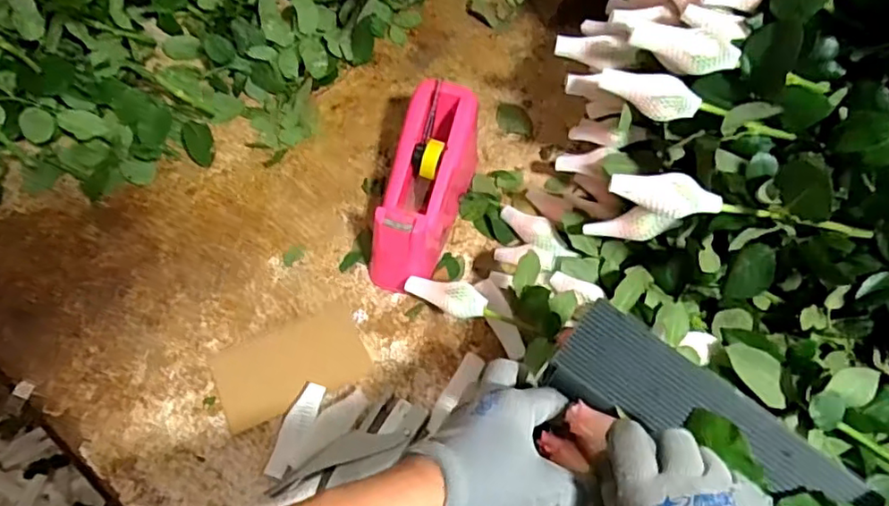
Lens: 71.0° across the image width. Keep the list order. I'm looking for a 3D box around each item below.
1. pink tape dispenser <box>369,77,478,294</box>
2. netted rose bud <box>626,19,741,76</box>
[{"bbox_3d":[-0.017,-0.064,0.645,0.077,0.102,0.204,15,62,4],"label":"pink tape dispenser"},{"bbox_3d":[0.186,-0.158,0.484,0.083,0.027,0.023,15,62,4],"label":"netted rose bud"}]

